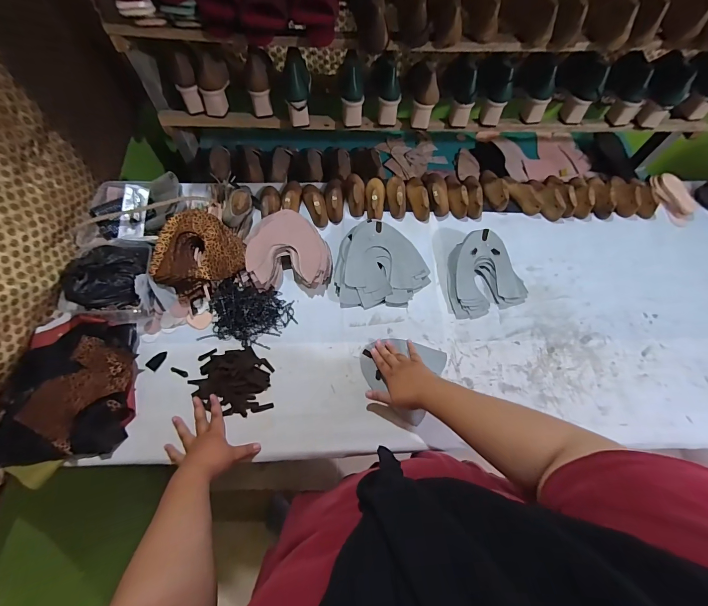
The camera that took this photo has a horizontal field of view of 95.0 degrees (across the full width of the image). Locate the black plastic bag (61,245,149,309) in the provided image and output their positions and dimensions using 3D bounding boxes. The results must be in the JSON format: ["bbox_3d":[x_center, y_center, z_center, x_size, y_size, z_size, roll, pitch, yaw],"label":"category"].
[{"bbox_3d":[-0.511,-0.064,0.671,0.129,0.058,0.155,5,64,0],"label":"black plastic bag"}]

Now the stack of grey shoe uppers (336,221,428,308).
[{"bbox_3d":[0.066,-0.093,0.759,0.220,0.057,0.202,-2,64,-3],"label":"stack of grey shoe uppers"}]

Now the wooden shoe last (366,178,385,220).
[{"bbox_3d":[0.057,-0.282,0.853,0.053,0.050,0.146,2,64,-1],"label":"wooden shoe last"}]

